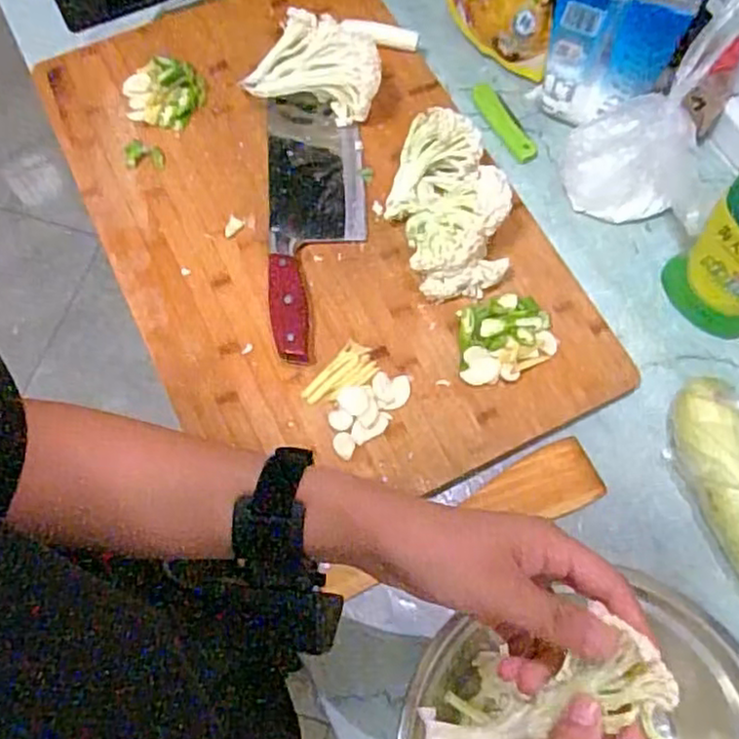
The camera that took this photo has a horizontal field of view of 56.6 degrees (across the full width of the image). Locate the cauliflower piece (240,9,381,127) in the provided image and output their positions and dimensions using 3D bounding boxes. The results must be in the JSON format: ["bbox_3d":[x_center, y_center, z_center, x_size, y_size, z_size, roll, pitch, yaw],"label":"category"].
[{"bbox_3d":[-0.048,-0.299,0.665,0.131,0.069,0.089,16,70,5],"label":"cauliflower piece"}]

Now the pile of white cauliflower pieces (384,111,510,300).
[{"bbox_3d":[0.063,-0.156,0.602,0.089,0.078,0.178,-12,70,-5],"label":"pile of white cauliflower pieces"}]

